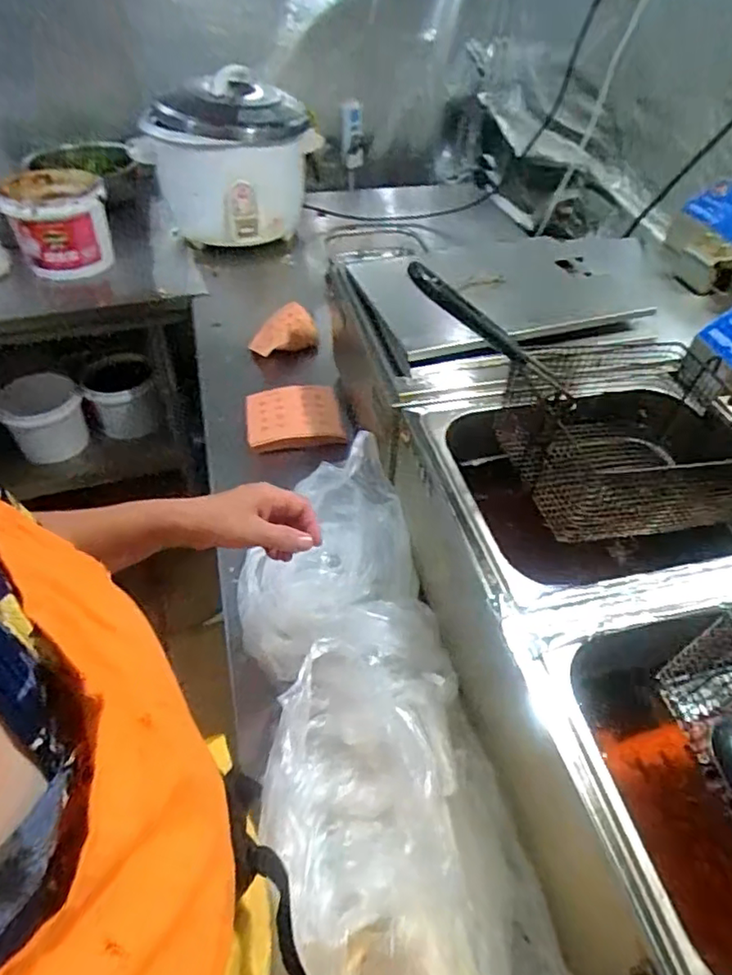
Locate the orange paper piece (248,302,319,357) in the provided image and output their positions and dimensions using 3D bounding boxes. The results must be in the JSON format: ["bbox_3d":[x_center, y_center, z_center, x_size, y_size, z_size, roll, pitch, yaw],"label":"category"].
[{"bbox_3d":[-0.144,-0.279,1.082,0.125,0.057,0.080,-29,51,-30],"label":"orange paper piece"}]

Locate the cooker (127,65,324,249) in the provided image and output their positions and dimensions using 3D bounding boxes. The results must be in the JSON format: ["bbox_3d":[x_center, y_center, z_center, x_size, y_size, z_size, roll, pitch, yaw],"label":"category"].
[{"bbox_3d":[-0.305,-0.718,1.342,0.382,0.281,0.296,-10,43,-13],"label":"cooker"}]

